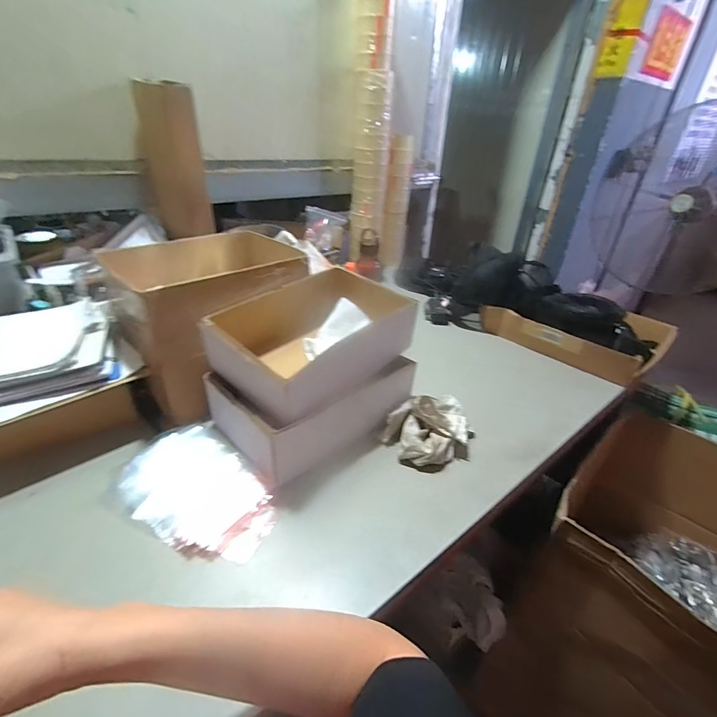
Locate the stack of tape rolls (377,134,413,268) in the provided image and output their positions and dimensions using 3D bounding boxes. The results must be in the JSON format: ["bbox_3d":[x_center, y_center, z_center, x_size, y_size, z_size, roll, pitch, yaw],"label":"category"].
[{"bbox_3d":[0.128,-0.533,1.325,0.074,0.409,0.100,10,32,10],"label":"stack of tape rolls"}]

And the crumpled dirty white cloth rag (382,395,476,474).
[{"bbox_3d":[0.128,0.118,0.645,0.157,0.058,0.116,-11,34,-22],"label":"crumpled dirty white cloth rag"}]

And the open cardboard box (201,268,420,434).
[{"bbox_3d":[-0.062,-0.036,0.647,0.194,0.114,0.323,29,40,35],"label":"open cardboard box"}]

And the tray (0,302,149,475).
[{"bbox_3d":[-0.552,0.044,0.612,0.333,0.151,0.260,-20,39,-33],"label":"tray"}]

